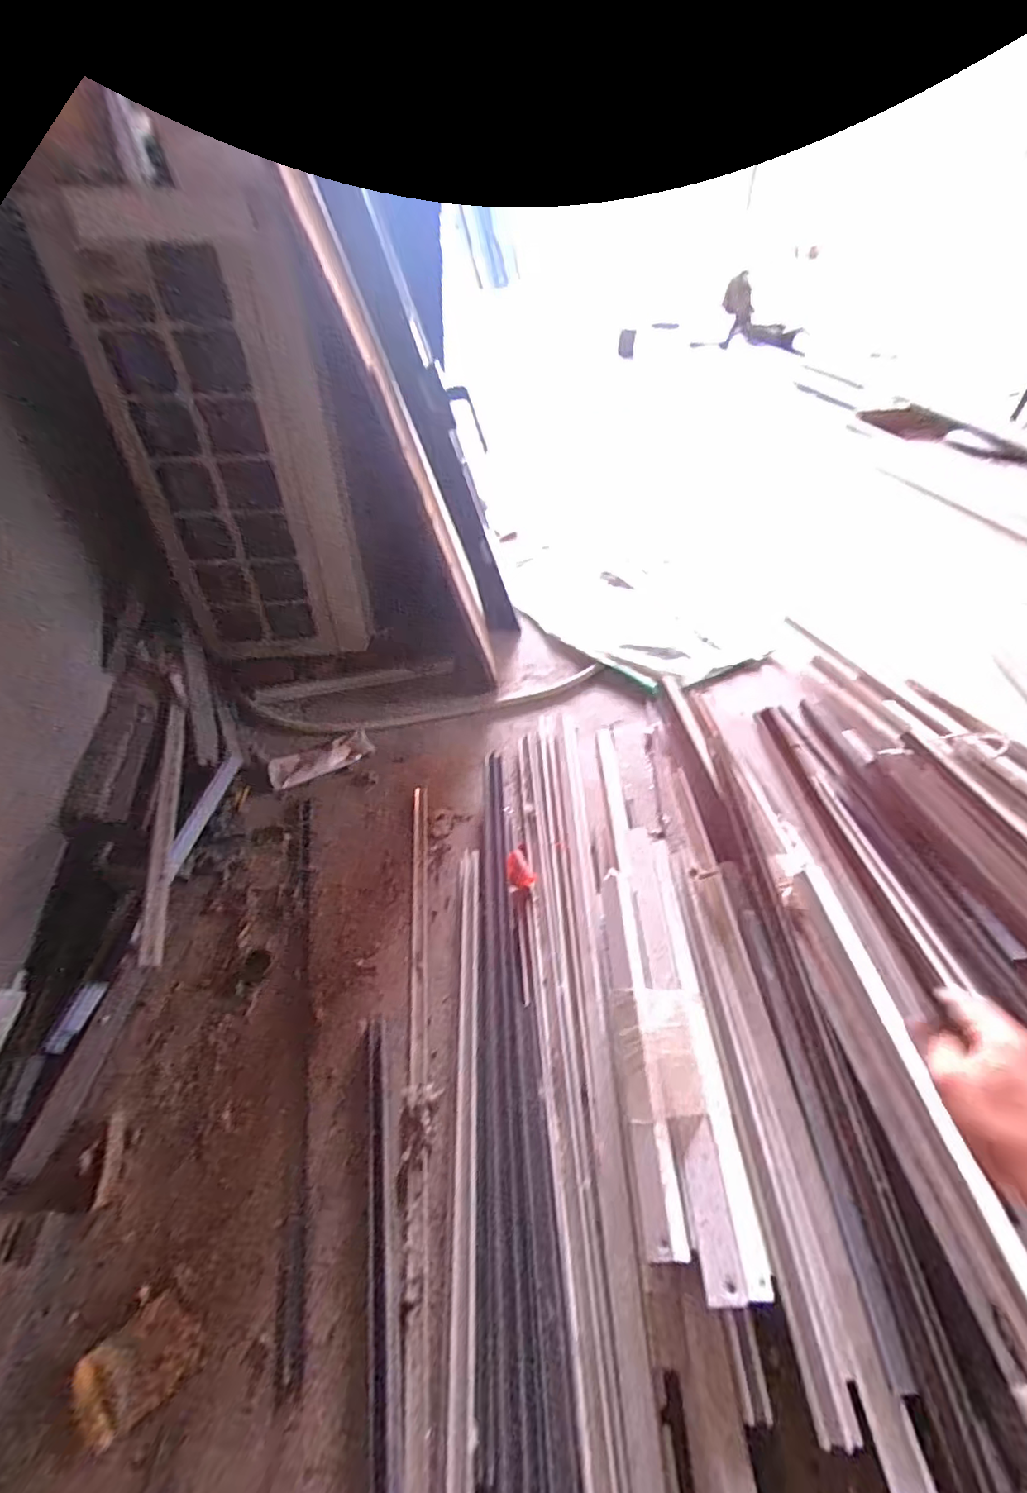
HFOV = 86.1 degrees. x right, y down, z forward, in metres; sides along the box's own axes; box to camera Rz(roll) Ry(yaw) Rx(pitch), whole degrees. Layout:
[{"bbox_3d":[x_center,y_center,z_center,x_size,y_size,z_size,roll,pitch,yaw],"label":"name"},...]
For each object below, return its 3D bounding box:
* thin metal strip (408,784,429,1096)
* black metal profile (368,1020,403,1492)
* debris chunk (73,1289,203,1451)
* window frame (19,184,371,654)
[{"bbox_3d":[-0.140,0.241,0.824,0.022,0.005,0.471,-4,43,-5],"label":"thin metal strip"},{"bbox_3d":[-0.126,0.513,0.532,0.025,0.022,0.466,-7,44,-8],"label":"black metal profile"},{"bbox_3d":[-0.333,0.548,0.488,0.088,0.016,0.066,-30,51,-28],"label":"debris chunk"},{"bbox_3d":[-0.446,-0.434,0.923,0.311,0.624,0.119,-4,43,-4],"label":"window frame"}]

